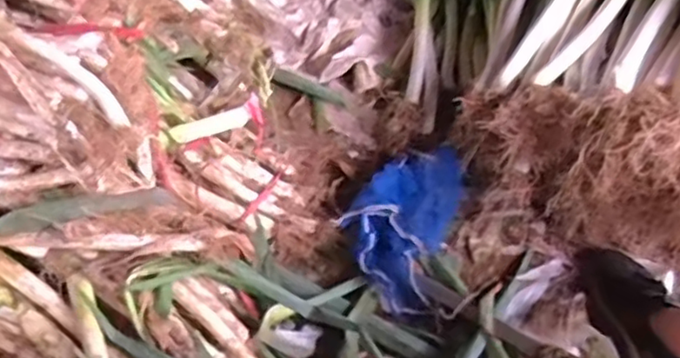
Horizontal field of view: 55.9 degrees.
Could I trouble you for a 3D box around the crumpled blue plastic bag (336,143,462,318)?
[{"bbox_3d":[0.092,0.057,0.943,0.141,0.072,0.272,15,49,16],"label":"crumpled blue plastic bag"}]

